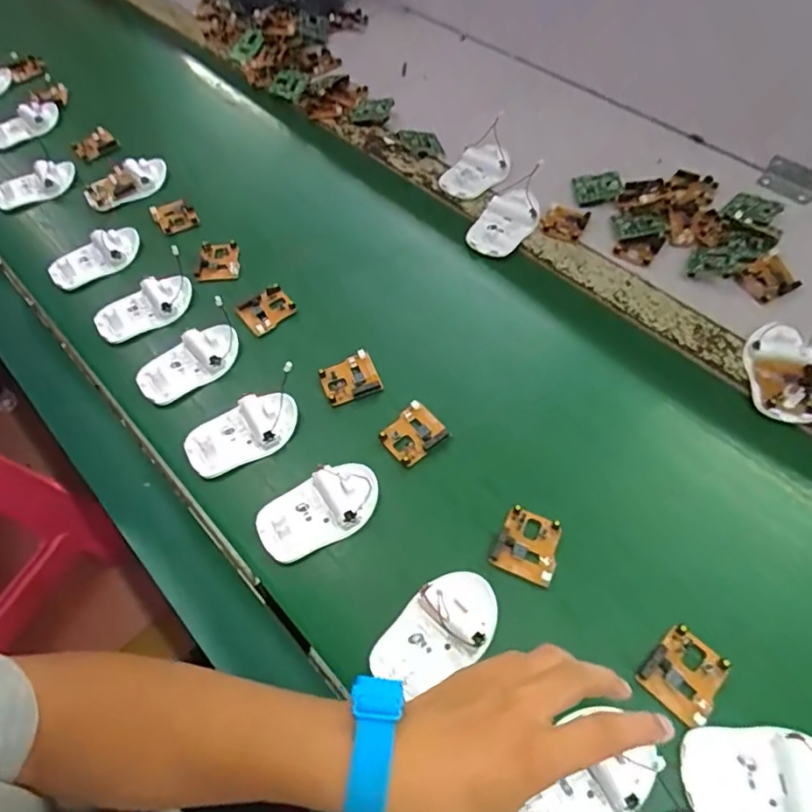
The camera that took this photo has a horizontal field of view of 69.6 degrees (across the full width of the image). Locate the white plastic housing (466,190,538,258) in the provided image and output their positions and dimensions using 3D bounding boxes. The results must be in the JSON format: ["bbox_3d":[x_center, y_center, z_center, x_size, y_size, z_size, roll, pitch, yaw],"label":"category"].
[{"bbox_3d":[0.102,-0.193,0.615,0.057,0.019,0.089,25,63,19],"label":"white plastic housing"}]

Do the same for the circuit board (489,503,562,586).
[{"bbox_3d":[0.091,0.104,0.436,0.046,0.010,0.048,20,61,16],"label":"circuit board"}]

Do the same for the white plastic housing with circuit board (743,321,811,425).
[{"bbox_3d":[0.320,-0.031,0.497,0.053,0.026,0.094,5,58,7],"label":"white plastic housing with circuit board"}]

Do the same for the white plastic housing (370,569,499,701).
[{"bbox_3d":[0.023,0.155,0.401,0.093,0.021,0.054,-35,62,-17],"label":"white plastic housing"}]

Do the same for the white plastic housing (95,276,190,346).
[{"bbox_3d":[-0.264,-0.100,0.587,0.098,0.018,0.056,-29,60,-14],"label":"white plastic housing"}]

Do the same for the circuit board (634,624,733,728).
[{"bbox_3d":[0.183,0.175,0.382,0.050,0.005,0.045,-41,64,-20],"label":"circuit board"}]

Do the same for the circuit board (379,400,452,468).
[{"bbox_3d":[0.006,0.024,0.496,0.051,0.012,0.045,-34,61,-17],"label":"circuit board"}]

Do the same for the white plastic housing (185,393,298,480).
[{"bbox_3d":[-0.140,0.022,0.501,0.095,0.017,0.053,-23,59,-11],"label":"white plastic housing"}]

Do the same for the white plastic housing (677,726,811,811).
[{"bbox_3d":[0.215,0.220,0.341,0.096,0.017,0.056,1,58,4],"label":"white plastic housing"}]

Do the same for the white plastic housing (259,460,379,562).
[{"bbox_3d":[-0.068,0.079,0.455,0.096,0.025,0.056,-30,60,-15],"label":"white plastic housing"}]

